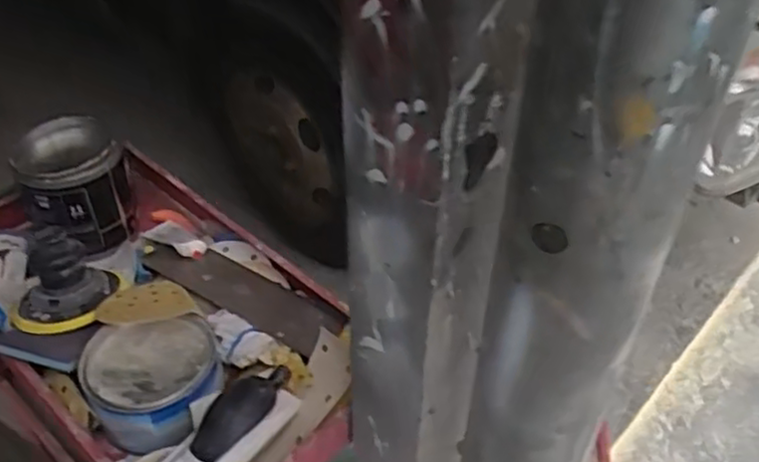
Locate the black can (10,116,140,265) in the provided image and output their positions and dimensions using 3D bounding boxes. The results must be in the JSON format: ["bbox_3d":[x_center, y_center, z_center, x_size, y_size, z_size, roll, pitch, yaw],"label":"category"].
[{"bbox_3d":[-0.458,-0.067,1.101,0.142,0.153,0.173,-20,46,-21],"label":"black can"}]

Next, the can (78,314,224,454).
[{"bbox_3d":[-0.263,0.177,0.856,0.149,0.073,0.129,-10,43,-12],"label":"can"}]

